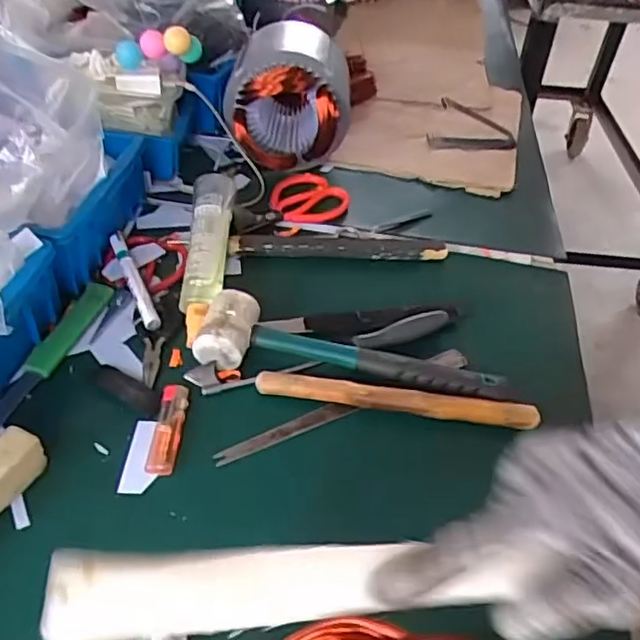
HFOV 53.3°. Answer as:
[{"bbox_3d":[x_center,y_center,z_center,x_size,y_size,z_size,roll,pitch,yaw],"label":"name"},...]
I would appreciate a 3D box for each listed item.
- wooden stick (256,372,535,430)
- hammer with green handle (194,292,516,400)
[{"bbox_3d":[0.069,0.070,0.569,0.246,0.016,0.021,7,44,2],"label":"wooden stick"},{"bbox_3d":[0.024,0.035,0.580,0.292,0.044,0.064,11,44,7],"label":"hammer with green handle"}]

